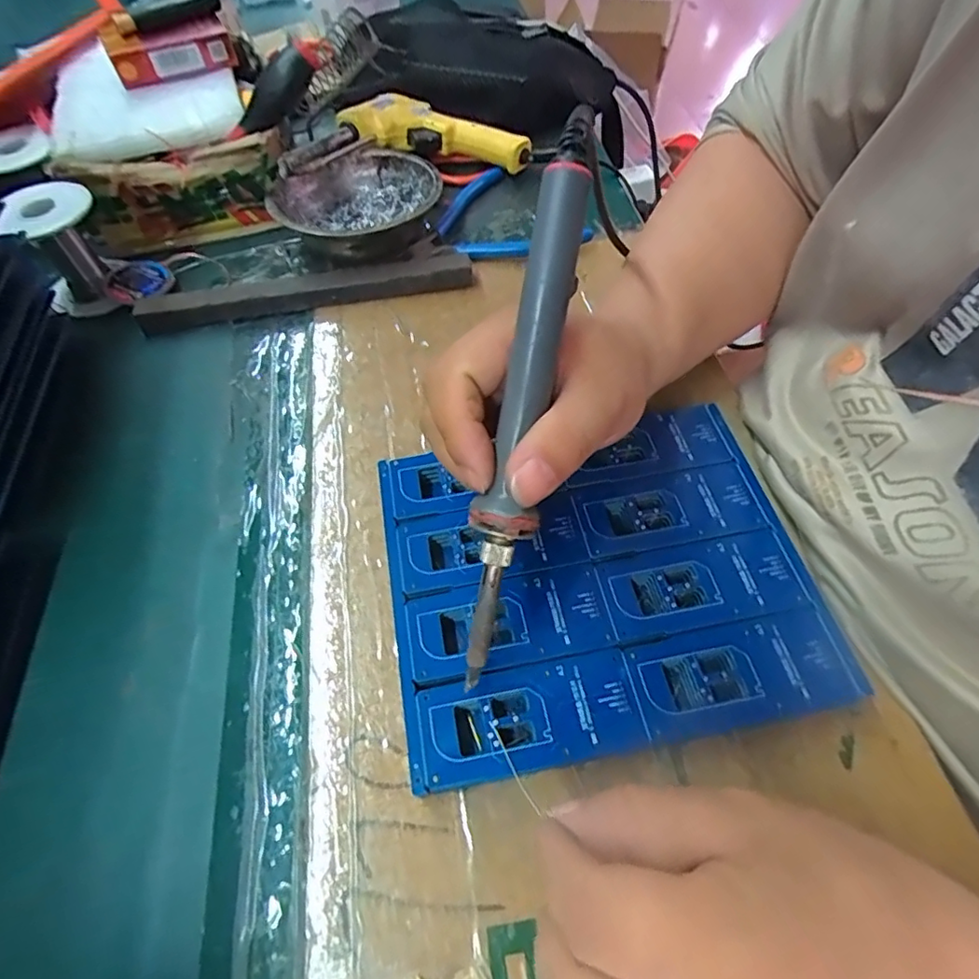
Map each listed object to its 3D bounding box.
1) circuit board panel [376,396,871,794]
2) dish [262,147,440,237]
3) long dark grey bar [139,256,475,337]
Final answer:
[{"bbox_3d":[0.048,0.040,0.273,0.189,0.019,0.157,-11,57,-3],"label":"circuit board panel"},{"bbox_3d":[-0.102,-0.221,0.439,0.127,0.041,0.105,-27,60,-14],"label":"dish"},{"bbox_3d":[-0.133,-0.142,0.406,0.237,0.020,0.024,-9,57,-3],"label":"long dark grey bar"}]

